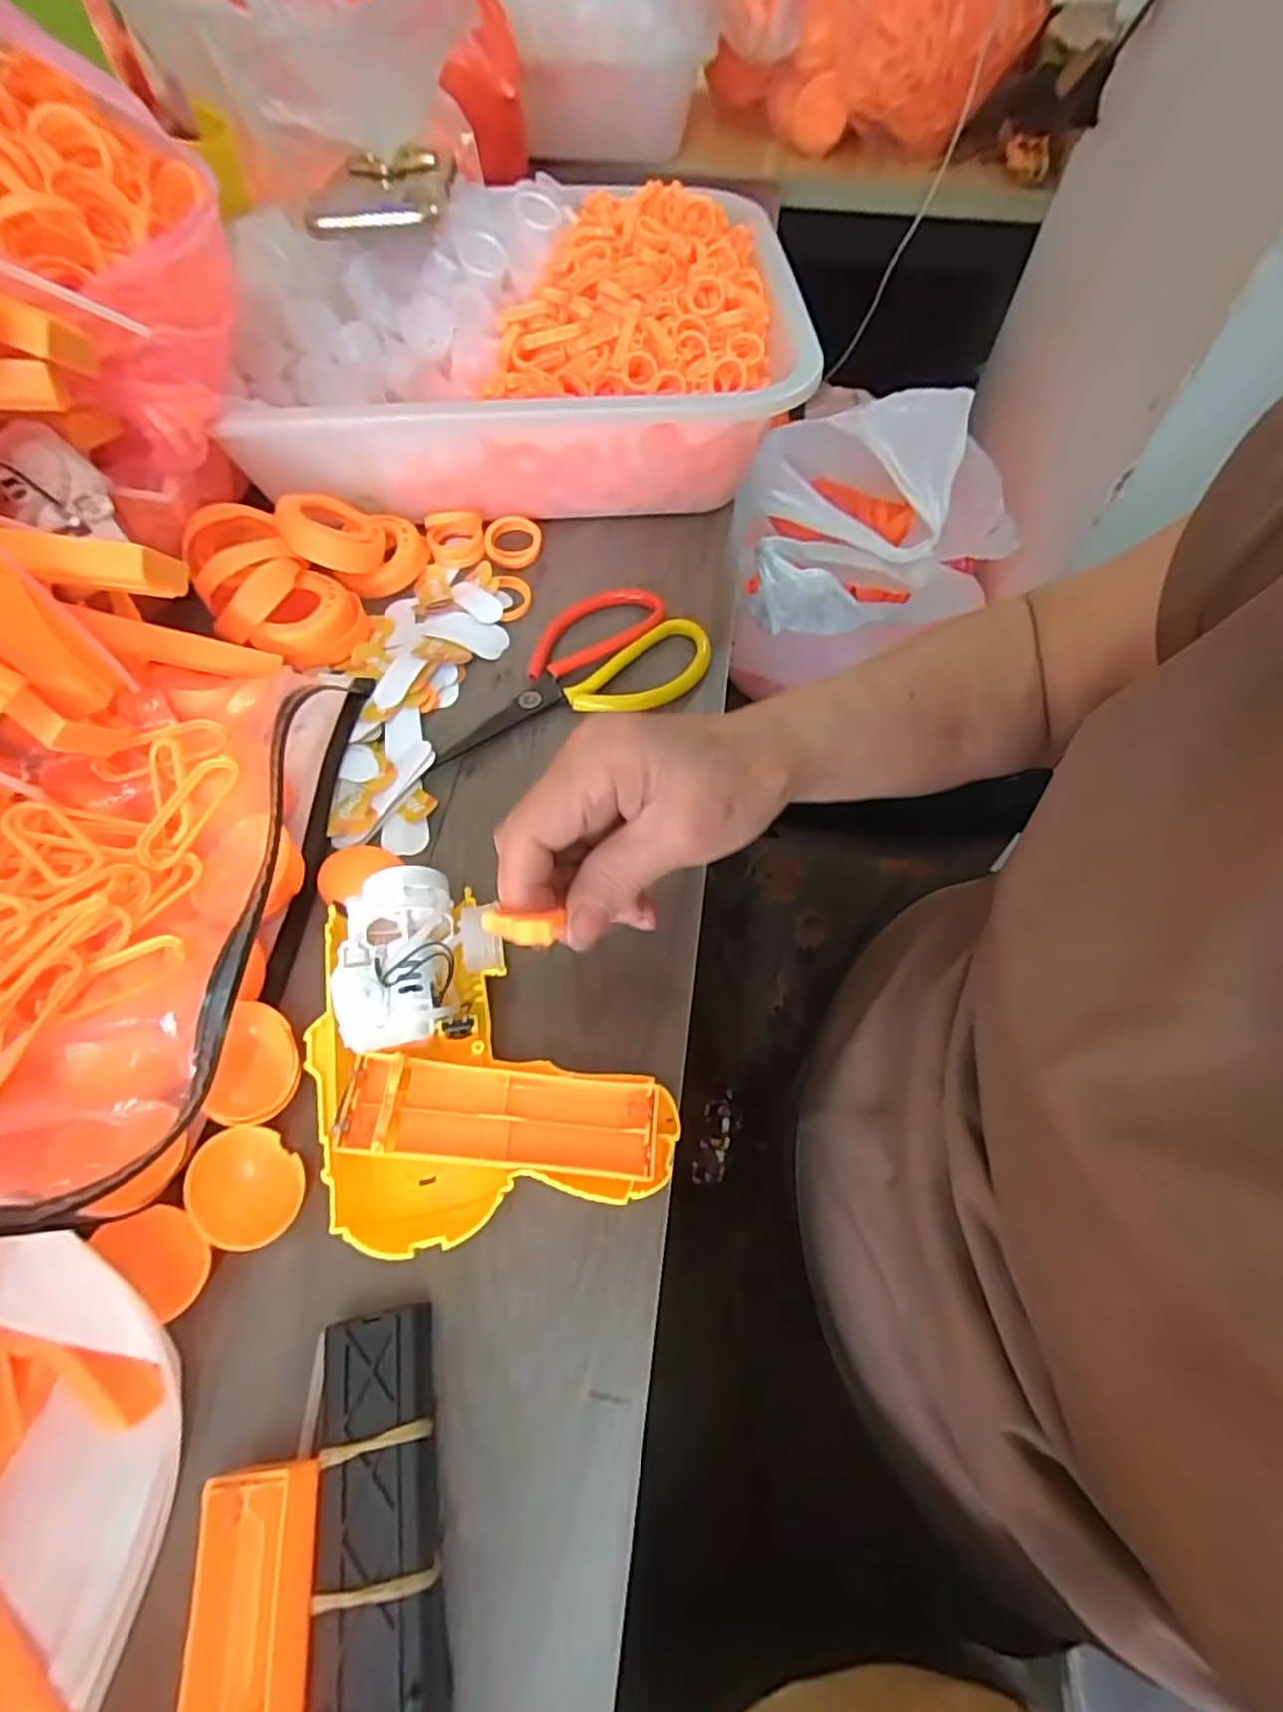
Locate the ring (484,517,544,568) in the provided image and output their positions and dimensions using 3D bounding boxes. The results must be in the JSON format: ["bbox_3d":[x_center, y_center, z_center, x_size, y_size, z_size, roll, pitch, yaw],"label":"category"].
[{"bbox_3d":[-0.082,-0.202,0.439,0.036,0.005,0.037,3,73,-9],"label":"ring"}]

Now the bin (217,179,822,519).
[{"bbox_3d":[-0.075,-0.321,0.444,0.334,0.107,0.238,-6,61,-4],"label":"bin"}]

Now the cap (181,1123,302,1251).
[{"bbox_3d":[-0.144,0.120,0.246,0.042,0.011,0.035,24,63,12],"label":"cap"}]

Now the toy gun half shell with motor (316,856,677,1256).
[{"bbox_3d":[-0.059,0.069,0.264,0.121,0.044,0.131,-11,61,-7],"label":"toy gun half shell with motor"}]

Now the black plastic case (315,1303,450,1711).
[{"bbox_3d":[-0.077,0.199,0.202,0.032,0.025,0.107,-11,61,-7],"label":"black plastic case"}]

